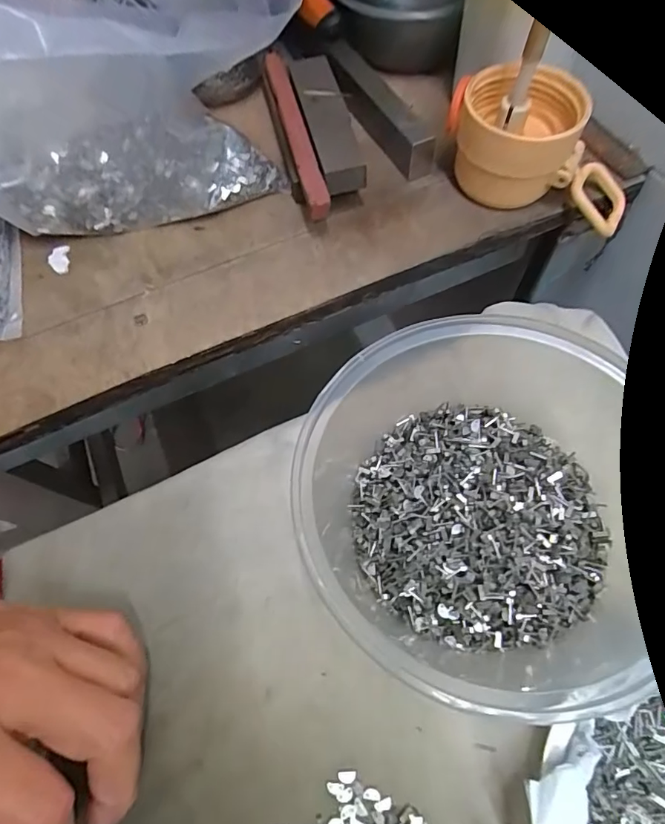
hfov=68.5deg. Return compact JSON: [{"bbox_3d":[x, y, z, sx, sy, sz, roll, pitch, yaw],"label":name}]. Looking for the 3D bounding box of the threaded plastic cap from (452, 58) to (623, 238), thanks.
[{"bbox_3d":[0.116,-0.146,0.266,0.104,0.054,0.061,6,67,4],"label":"threaded plastic cap"}]

